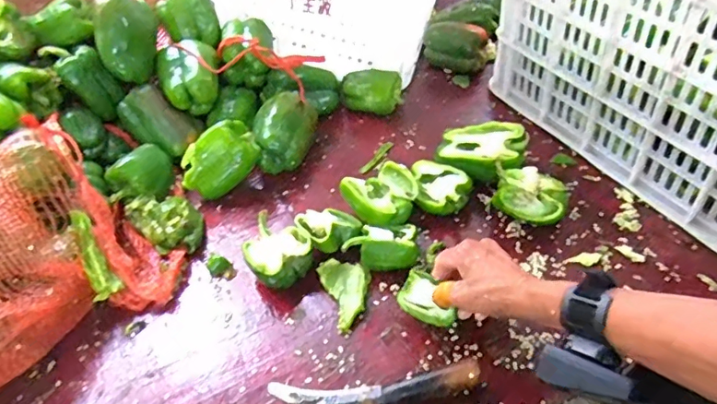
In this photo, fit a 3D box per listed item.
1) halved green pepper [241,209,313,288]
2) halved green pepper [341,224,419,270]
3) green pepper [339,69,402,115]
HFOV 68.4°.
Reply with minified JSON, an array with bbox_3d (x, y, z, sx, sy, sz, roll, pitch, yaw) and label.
[{"bbox_3d":[-0.097,0.061,0.631,0.074,0.049,0.090,-21,45,-14],"label":"halved green pepper"},{"bbox_3d":[0.027,0.054,0.623,0.086,0.040,0.062,-2,44,5],"label":"halved green pepper"},{"bbox_3d":[0.021,-0.175,0.855,0.097,0.065,0.052,0,44,7],"label":"green pepper"}]

